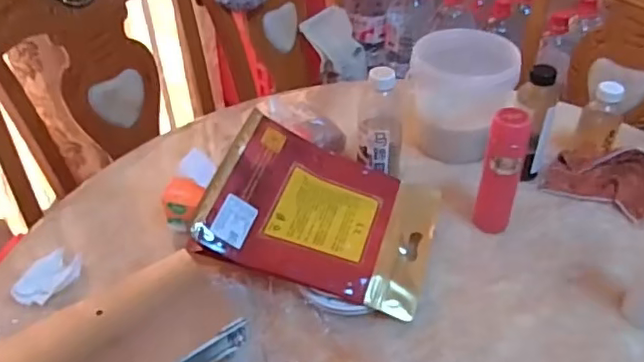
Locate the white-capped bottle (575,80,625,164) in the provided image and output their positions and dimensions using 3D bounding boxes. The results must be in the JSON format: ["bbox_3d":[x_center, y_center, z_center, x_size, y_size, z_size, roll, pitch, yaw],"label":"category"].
[{"bbox_3d":[0.475,-0.097,0.983,0.069,0.146,0.081,14,43,18],"label":"white-capped bottle"}]

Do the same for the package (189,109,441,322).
[{"bbox_3d":[0.008,0.036,0.873,0.363,0.074,0.277,19,47,3],"label":"package"}]

